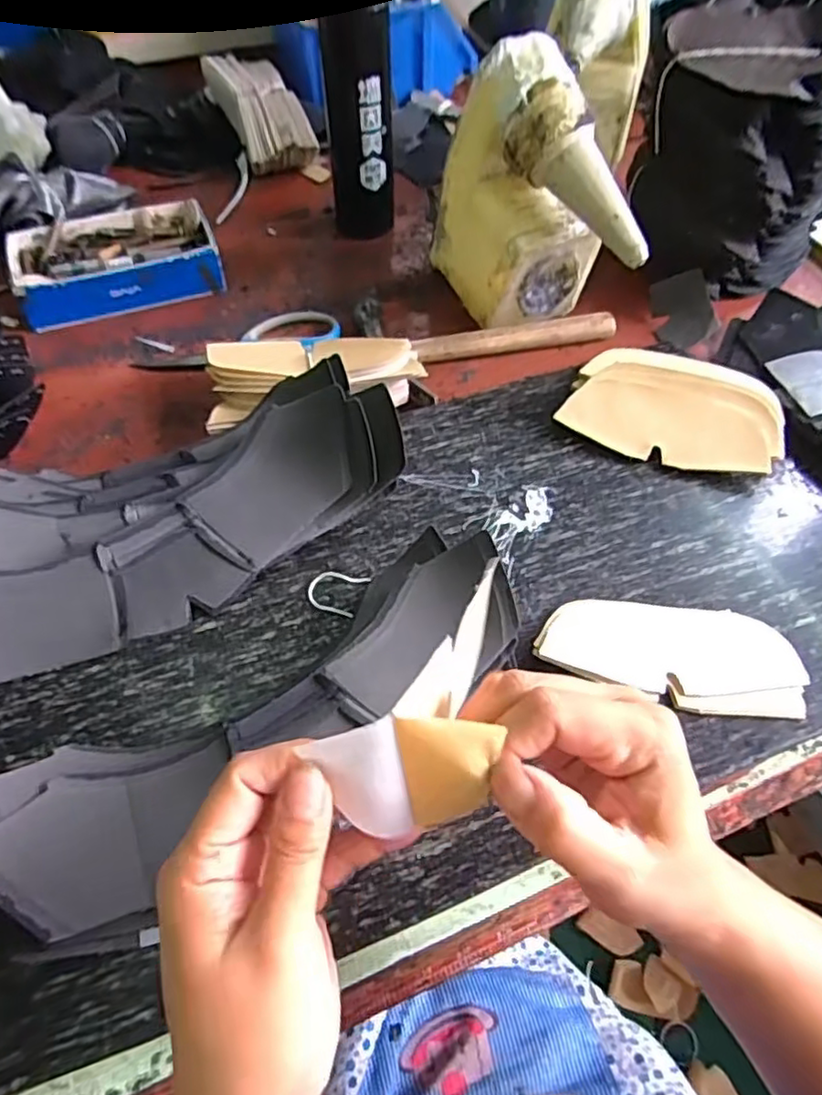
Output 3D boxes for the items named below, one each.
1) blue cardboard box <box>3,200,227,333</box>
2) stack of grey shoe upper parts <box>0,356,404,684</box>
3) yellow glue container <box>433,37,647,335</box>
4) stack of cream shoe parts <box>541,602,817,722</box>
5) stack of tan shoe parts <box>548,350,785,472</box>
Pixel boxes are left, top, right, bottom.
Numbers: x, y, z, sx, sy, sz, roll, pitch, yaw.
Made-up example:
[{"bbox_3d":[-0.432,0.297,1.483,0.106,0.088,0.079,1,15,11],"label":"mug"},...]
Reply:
[{"bbox_3d":[-0.290,-0.280,0.656,0.189,0.051,0.119,-18,58,-12],"label":"blue cardboard box"},{"bbox_3d":[-0.169,-0.026,0.455,0.333,0.089,0.146,-18,58,-12],"label":"stack of grey shoe upper parts"},{"bbox_3d":[0.114,-0.294,0.572,0.101,0.202,0.185,-25,60,-16],"label":"yellow glue container"},{"bbox_3d":[0.171,0.072,0.440,0.168,0.018,0.070,5,56,3],"label":"stack of cream shoe parts"},{"bbox_3d":[0.221,-0.118,0.555,0.172,0.037,0.101,13,57,8],"label":"stack of tan shoe parts"}]

